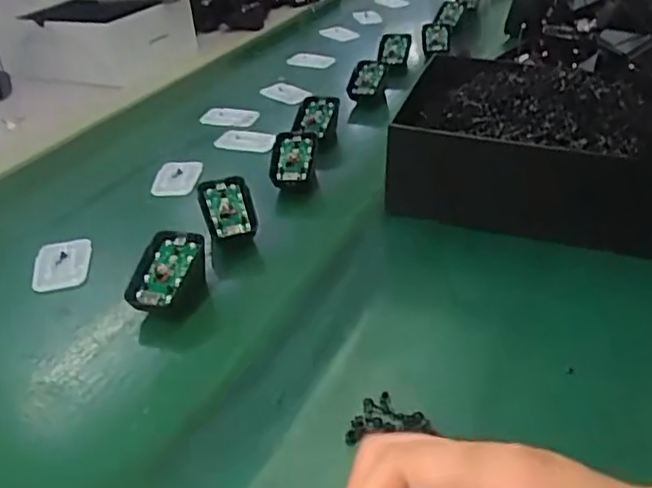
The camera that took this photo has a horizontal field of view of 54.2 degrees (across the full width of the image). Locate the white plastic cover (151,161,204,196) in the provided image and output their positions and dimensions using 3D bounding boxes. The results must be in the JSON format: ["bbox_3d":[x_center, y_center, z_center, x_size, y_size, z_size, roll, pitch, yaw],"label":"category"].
[{"bbox_3d":[-0.155,-0.068,0.661,0.047,0.008,0.071,0,36,3],"label":"white plastic cover"}]

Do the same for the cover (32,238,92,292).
[{"bbox_3d":[-0.222,0.016,0.537,0.046,0.011,0.060,-11,35,-11],"label":"cover"}]

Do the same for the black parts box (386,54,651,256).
[{"bbox_3d":[0.185,-0.084,0.565,0.229,0.101,0.198,9,36,18],"label":"black parts box"}]

